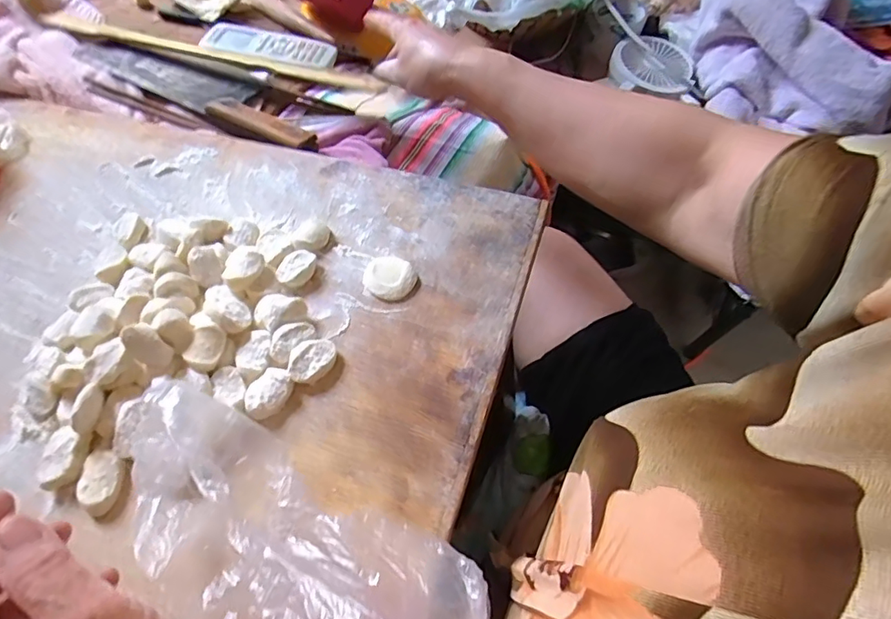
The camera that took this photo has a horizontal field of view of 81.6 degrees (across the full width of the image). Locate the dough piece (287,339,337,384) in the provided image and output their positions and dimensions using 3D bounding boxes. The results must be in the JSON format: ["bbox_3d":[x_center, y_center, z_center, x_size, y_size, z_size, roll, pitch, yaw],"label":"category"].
[{"bbox_3d":[-0.090,0.034,0.350,0.025,0.011,0.034,42,67,17],"label":"dough piece"}]

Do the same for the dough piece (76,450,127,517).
[{"bbox_3d":[-0.212,0.107,0.320,0.026,0.009,0.037,-1,62,-5],"label":"dough piece"}]

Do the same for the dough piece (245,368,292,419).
[{"bbox_3d":[-0.116,0.055,0.339,0.024,0.011,0.034,25,63,9],"label":"dough piece"}]

